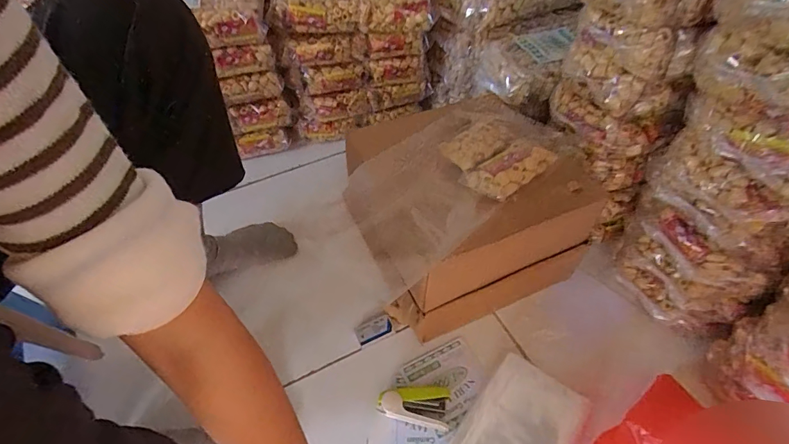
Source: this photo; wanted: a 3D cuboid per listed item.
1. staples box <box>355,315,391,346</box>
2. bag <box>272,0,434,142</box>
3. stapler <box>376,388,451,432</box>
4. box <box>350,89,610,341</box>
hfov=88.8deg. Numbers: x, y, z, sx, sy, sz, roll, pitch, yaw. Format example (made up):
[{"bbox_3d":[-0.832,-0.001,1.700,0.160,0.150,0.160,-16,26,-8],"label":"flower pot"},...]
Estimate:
[{"bbox_3d":[-0.029,0.153,0.573,0.052,0.014,0.027,-21,53,-17],"label":"staples box"},{"bbox_3d":[-0.072,-0.324,0.769,0.262,0.258,0.164,0,50,2],"label":"bag"},{"bbox_3d":[0.023,0.227,0.501,0.085,0.028,0.043,7,50,6],"label":"stapler"},{"bbox_3d":[0.092,-0.022,0.586,0.265,0.199,0.264,-20,52,-14],"label":"box"}]

